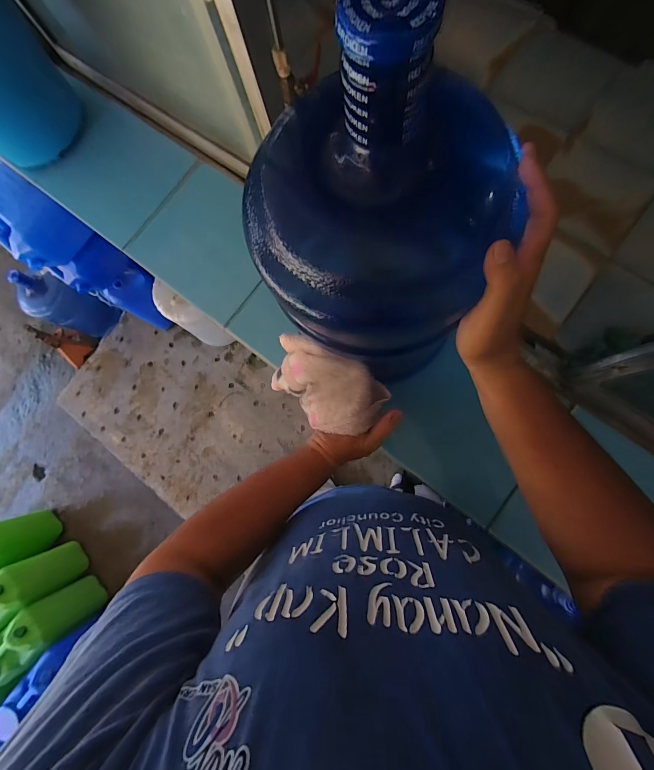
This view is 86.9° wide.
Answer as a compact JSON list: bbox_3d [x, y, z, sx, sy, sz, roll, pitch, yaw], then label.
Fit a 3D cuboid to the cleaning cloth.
[{"bbox_3d":[-0.004,0.009,0.473,0.157,0.113,0.103,27,92,8],"label":"cleaning cloth"}]

